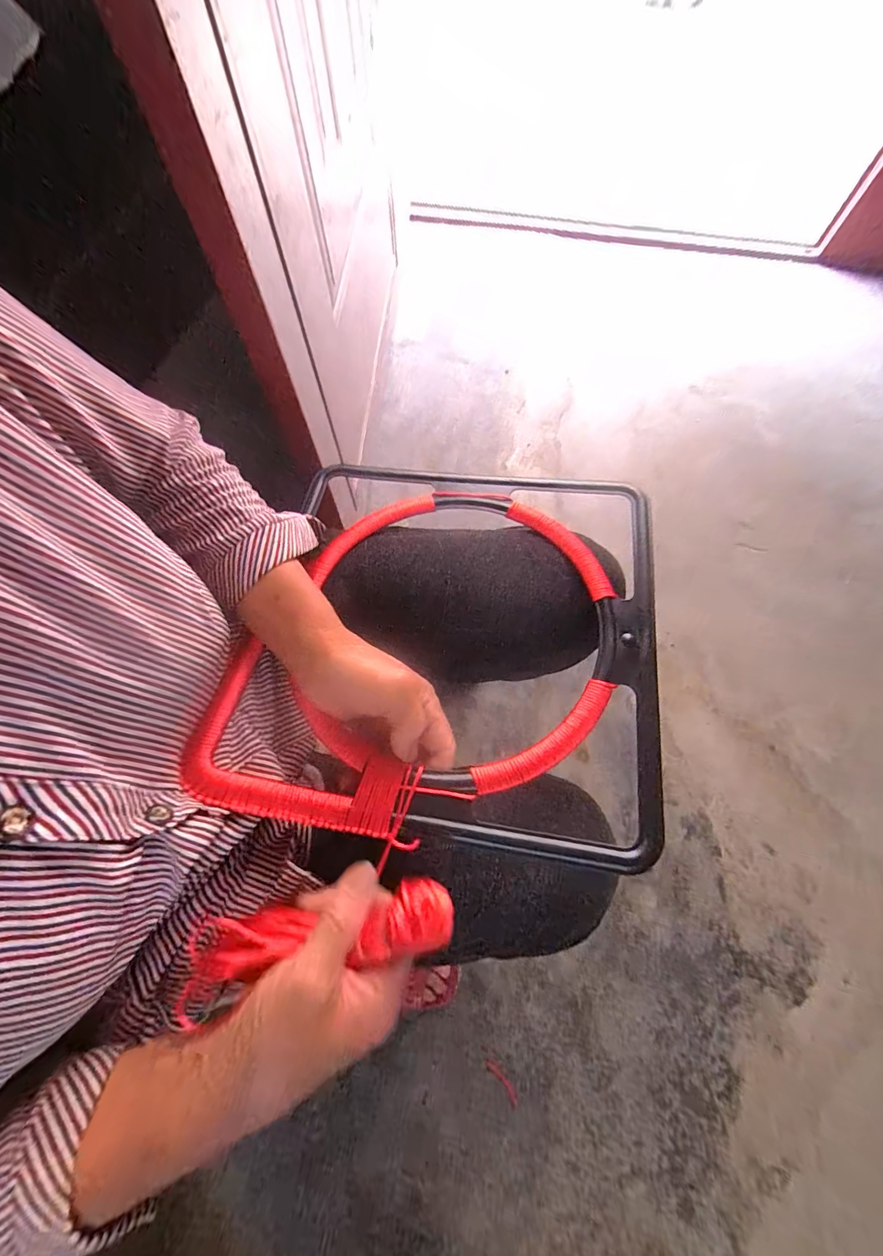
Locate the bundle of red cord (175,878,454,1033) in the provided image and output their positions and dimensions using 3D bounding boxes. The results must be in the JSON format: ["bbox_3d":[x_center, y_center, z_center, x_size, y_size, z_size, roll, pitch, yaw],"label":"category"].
[{"bbox_3d":[-0.071,0.183,0.240,0.154,0.033,0.051,-7,68,-2],"label":"bundle of red cord"}]

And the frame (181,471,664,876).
[{"bbox_3d":[0.006,-0.007,0.340,0.326,0.037,0.328,8,68,4],"label":"frame"}]

